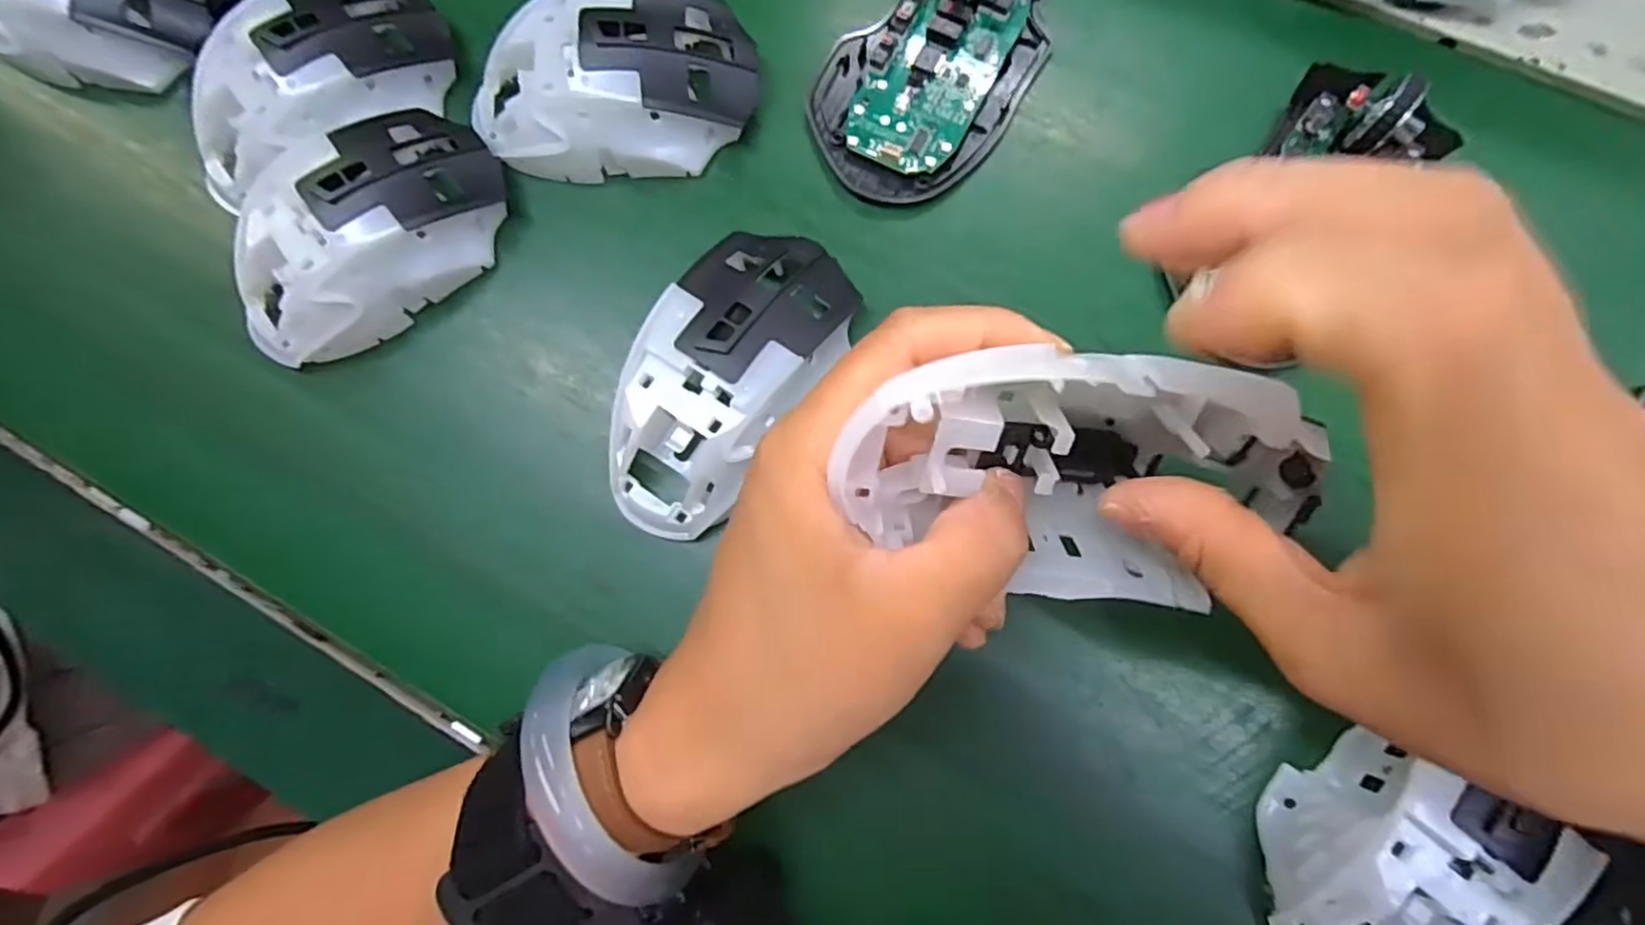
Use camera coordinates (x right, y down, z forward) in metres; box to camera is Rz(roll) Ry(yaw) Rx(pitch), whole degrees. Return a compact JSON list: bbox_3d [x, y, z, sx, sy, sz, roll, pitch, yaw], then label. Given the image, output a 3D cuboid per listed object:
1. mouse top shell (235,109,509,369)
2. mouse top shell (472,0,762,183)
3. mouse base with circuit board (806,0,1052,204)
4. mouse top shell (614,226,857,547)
[{"bbox_3d":[-0.173,-0.086,0.262,0.109,0.036,0.058,-42,77,-3],"label":"mouse top shell"},{"bbox_3d":[-0.081,-0.146,0.265,0.108,0.033,0.063,-3,78,5],"label":"mouse top shell"},{"bbox_3d":[0.043,-0.156,0.262,0.071,0.028,0.112,37,84,12],"label":"mouse base with circuit board"},{"bbox_3d":[-0.031,-0.027,0.240,0.062,0.035,0.113,29,89,10],"label":"mouse top shell"}]

